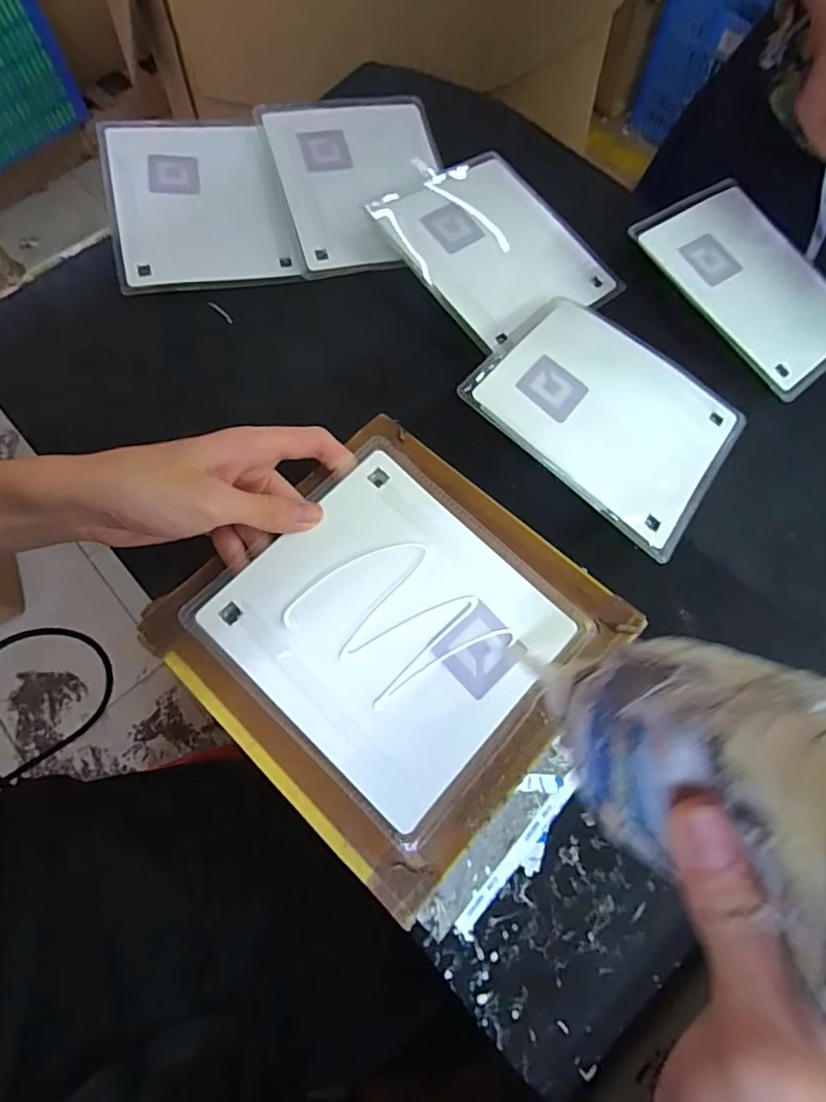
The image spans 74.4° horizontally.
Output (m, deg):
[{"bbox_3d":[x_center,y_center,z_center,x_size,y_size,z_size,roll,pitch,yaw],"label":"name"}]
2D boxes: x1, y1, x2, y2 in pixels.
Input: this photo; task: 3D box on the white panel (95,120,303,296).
[{"bbox_3d":[-0.188,-0.305,0.473,0.144,0.010,0.170,-12,83,-11],"label":"white panel"}]

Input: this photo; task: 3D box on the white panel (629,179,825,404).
[{"bbox_3d":[0.268,-0.211,0.426,0.148,0.008,0.172,-34,81,-23],"label":"white panel"}]

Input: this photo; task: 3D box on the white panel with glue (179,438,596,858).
[{"bbox_3d":[-0.010,0.040,0.299,0.168,0.014,0.156,40,74,14],"label":"white panel with glue"}]

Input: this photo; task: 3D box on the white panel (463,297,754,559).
[{"bbox_3d":[0.139,-0.098,0.382,0.173,0.009,0.150,40,66,2],"label":"white panel"}]

